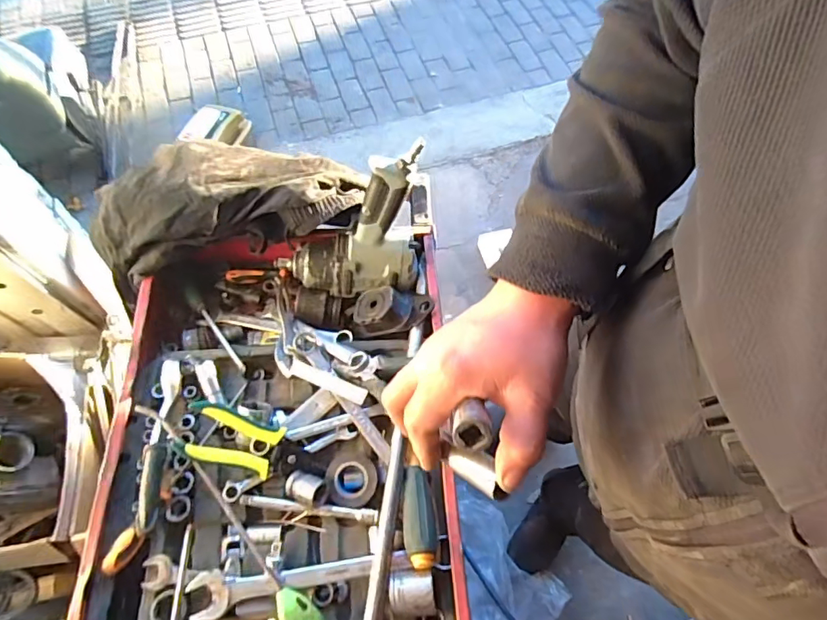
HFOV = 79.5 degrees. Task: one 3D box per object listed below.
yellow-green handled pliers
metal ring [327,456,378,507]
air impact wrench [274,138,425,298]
[{"bbox_3d":[-0.174,0.150,0.547,0.155,0.029,0.056,23,58,-16],"label":"yellow-green handled pliers"},{"bbox_3d":[-0.068,0.192,0.557,0.054,0.009,0.052,0,75,-2],"label":"metal ring"},{"bbox_3d":[-0.083,-0.100,0.619,0.186,0.154,0.095,-6,63,-4],"label":"air impact wrench"}]

